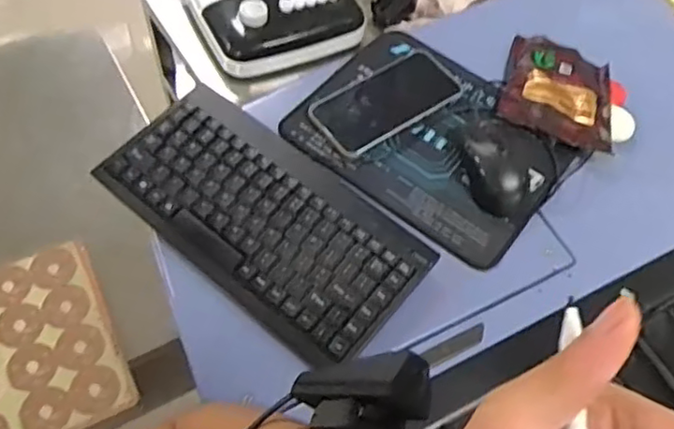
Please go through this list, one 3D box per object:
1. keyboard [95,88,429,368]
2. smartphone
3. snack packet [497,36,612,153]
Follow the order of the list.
[{"bbox_3d":[-0.065,-0.001,0.584,0.288,0.035,0.146,36,63,16],"label":"keyboard"},{"bbox_3d":[0.052,-0.119,0.683,0.162,0.007,0.080,-33,67,-22],"label":"smartphone"},{"bbox_3d":[0.247,-0.134,0.719,0.123,0.028,0.151,18,59,6],"label":"snack packet"}]

